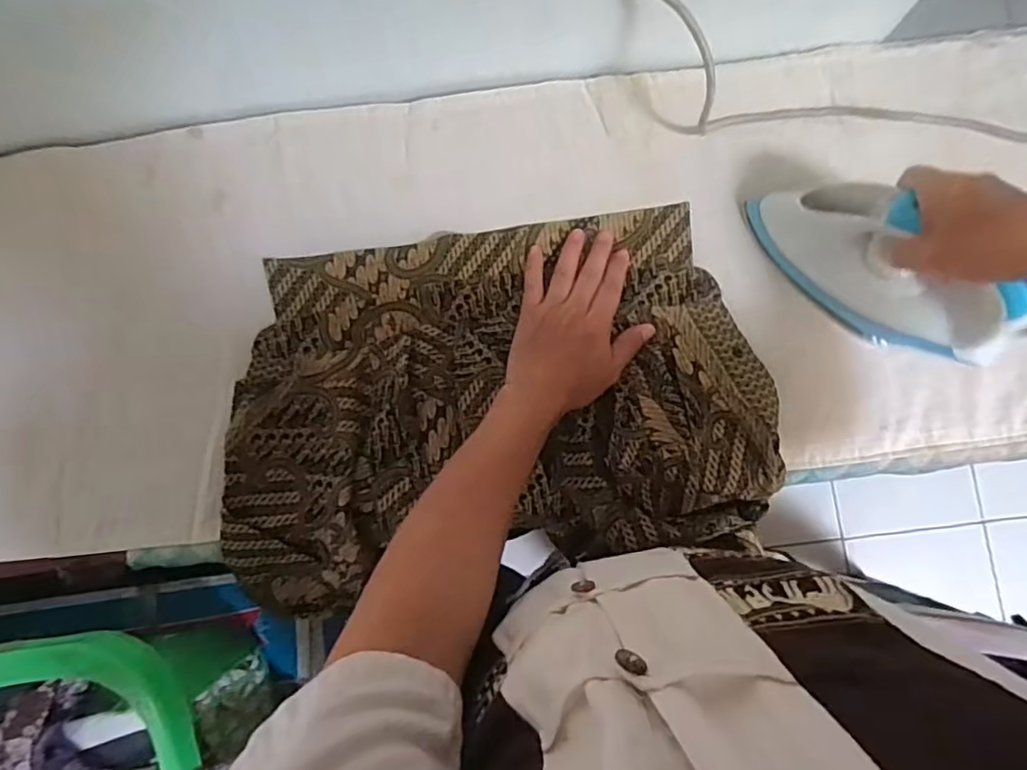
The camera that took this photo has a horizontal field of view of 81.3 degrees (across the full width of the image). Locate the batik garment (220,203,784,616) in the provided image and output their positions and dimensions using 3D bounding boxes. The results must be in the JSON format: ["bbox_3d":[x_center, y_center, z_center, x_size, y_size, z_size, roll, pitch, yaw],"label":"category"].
[{"bbox_3d":[-0.019,0.012,0.540,0.470,0.051,0.311,-8,83,1],"label":"batik garment"}]

